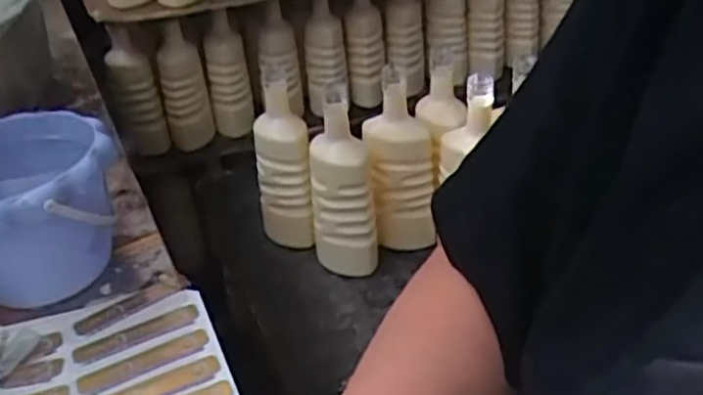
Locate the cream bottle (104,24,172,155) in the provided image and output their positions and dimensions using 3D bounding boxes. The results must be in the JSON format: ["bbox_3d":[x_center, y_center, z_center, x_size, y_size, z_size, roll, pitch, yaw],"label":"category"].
[{"bbox_3d":[-0.382,-0.191,1.329,0.084,0.258,0.070,-12,33,-12],"label":"cream bottle"}]

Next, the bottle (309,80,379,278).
[{"bbox_3d":[-0.013,-0.015,0.971,0.080,0.265,0.072,-7,32,-4],"label":"bottle"}]

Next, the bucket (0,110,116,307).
[{"bbox_3d":[-0.255,0.016,0.596,0.144,0.119,0.139,-5,34,3],"label":"bucket"}]

